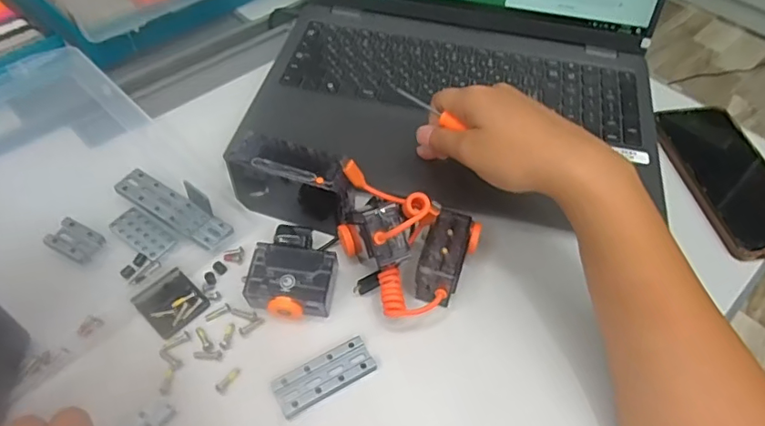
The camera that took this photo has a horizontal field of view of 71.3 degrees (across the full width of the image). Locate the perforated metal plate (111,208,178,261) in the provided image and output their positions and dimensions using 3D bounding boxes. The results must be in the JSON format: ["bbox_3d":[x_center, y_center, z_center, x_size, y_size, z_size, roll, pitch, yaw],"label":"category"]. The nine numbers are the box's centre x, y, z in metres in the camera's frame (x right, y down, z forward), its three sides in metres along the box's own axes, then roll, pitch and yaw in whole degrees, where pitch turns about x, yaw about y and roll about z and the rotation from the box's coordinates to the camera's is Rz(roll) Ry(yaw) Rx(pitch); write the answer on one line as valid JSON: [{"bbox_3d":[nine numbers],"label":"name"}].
[{"bbox_3d":[-0.176,0.015,0.393,0.047,0.004,0.024,31,57,20],"label":"perforated metal plate"}]

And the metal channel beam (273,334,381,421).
[{"bbox_3d":[-0.036,0.103,0.338,0.063,0.007,0.025,-25,57,-20],"label":"metal channel beam"}]

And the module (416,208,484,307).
[{"bbox_3d":[0.045,0.032,0.377,0.034,0.037,0.059,19,54,12],"label":"module"}]

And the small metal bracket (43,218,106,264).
[{"bbox_3d":[-0.220,0.020,0.383,0.034,0.007,0.025,30,61,1],"label":"small metal bracket"}]

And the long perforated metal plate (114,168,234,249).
[{"bbox_3d":[-0.159,-0.004,0.405,0.096,0.010,0.027,27,56,17],"label":"long perforated metal plate"}]

